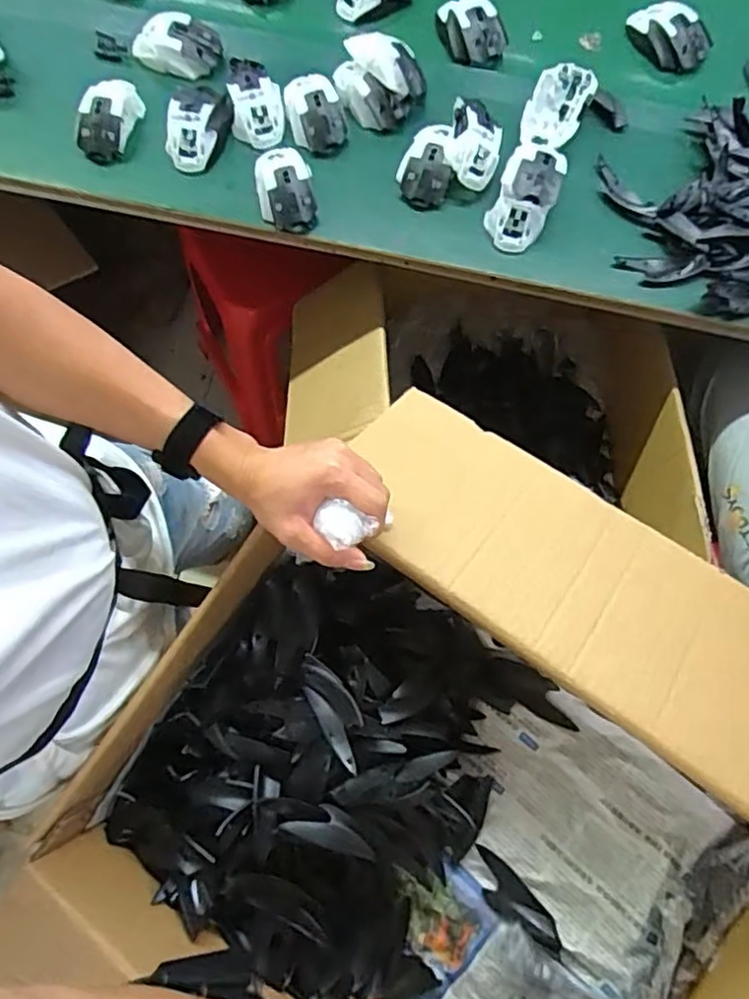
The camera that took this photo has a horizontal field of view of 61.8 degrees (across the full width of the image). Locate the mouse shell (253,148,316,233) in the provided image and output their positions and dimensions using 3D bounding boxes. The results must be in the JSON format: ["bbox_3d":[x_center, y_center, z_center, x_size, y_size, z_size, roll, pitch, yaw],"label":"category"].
[{"bbox_3d":[-0.107,-0.371,0.743,0.066,0.038,0.107,-9,69,-7],"label":"mouse shell"}]

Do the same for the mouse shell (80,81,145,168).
[{"bbox_3d":[-0.326,-0.462,0.761,0.063,0.041,0.098,20,69,5],"label":"mouse shell"}]

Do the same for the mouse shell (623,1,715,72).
[{"bbox_3d":[0.386,-0.606,0.822,0.115,0.051,0.058,32,70,10],"label":"mouse shell"}]

